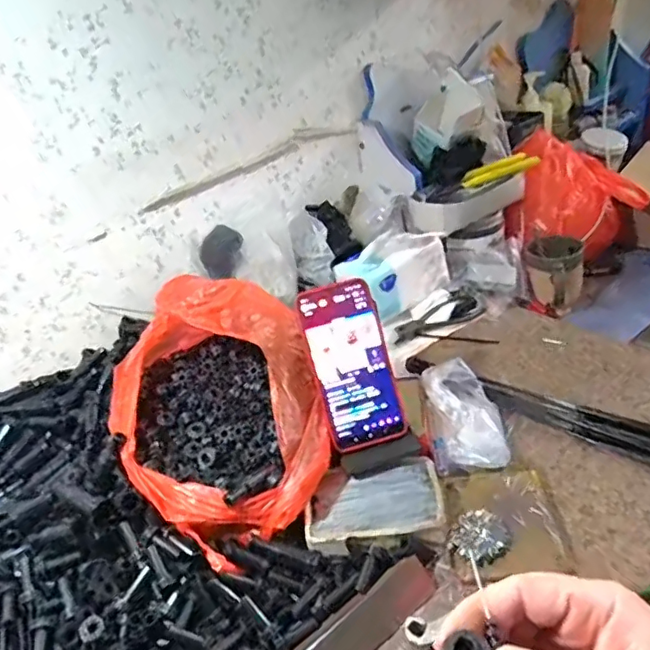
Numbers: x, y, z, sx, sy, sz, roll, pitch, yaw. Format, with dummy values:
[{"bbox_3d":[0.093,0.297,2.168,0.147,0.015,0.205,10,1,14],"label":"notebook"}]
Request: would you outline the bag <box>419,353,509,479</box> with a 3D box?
[{"bbox_3d":[0.152,0.104,0.601,0.081,0.070,0.131,-11,32,6],"label":"bag"}]

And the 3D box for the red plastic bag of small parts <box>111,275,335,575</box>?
[{"bbox_3d":[-0.111,0.079,0.579,0.203,0.137,0.280,-21,39,-13],"label":"red plastic bag of small parts"}]

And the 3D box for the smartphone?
[{"bbox_3d":[0.027,0.039,0.560,0.080,0.163,0.009,-16,0,-5],"label":"smartphone"}]

